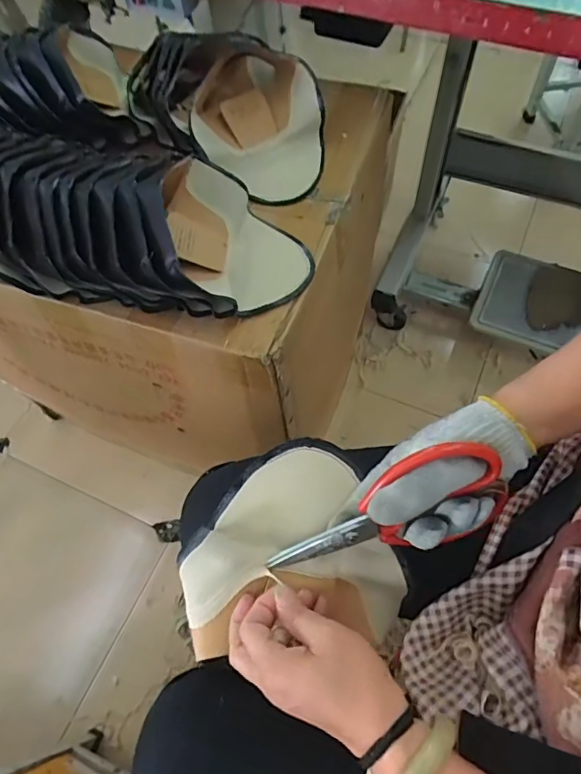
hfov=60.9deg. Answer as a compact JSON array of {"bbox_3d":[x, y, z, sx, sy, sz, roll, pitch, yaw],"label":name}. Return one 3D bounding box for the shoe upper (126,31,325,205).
[{"bbox_3d":[-0.086,-0.384,0.676,0.301,0.134,0.176,36,70,20],"label":"shoe upper"}]

